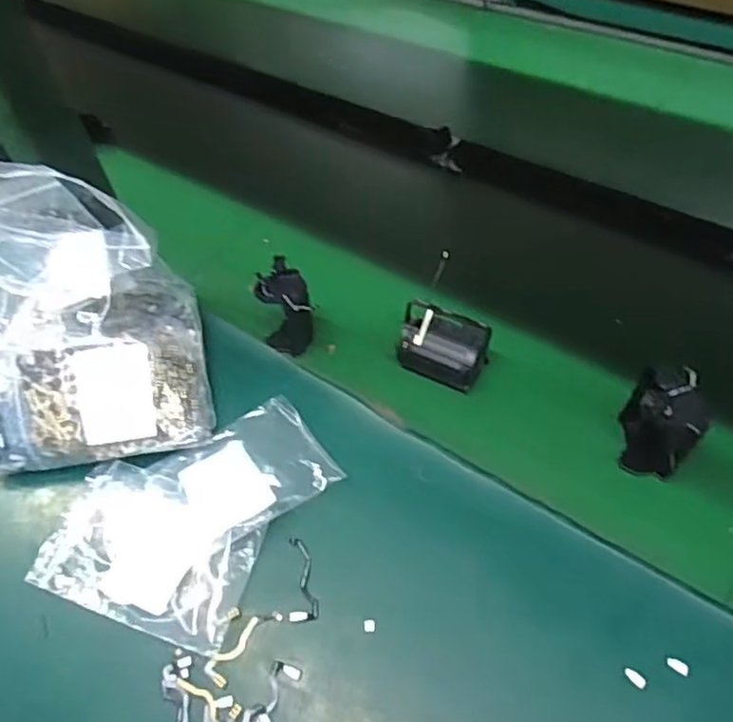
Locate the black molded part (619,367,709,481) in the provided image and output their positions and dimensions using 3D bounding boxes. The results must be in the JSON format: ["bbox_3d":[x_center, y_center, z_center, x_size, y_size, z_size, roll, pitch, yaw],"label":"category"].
[{"bbox_3d":[0.203,0.041,0.432,0.046,0.071,0.052,1,53,9],"label":"black molded part"}]

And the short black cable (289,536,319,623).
[{"bbox_3d":[-0.041,0.142,0.412,0.019,0.004,0.053,-5,53,2],"label":"short black cable"}]

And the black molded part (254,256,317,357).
[{"bbox_3d":[-0.066,-0.045,0.520,0.041,0.063,0.058,-12,52,-2],"label":"black molded part"}]

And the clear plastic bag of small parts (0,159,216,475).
[{"bbox_3d":[-0.226,-0.028,0.466,0.204,0.150,0.177,0,52,8],"label":"clear plastic bag of small parts"}]

